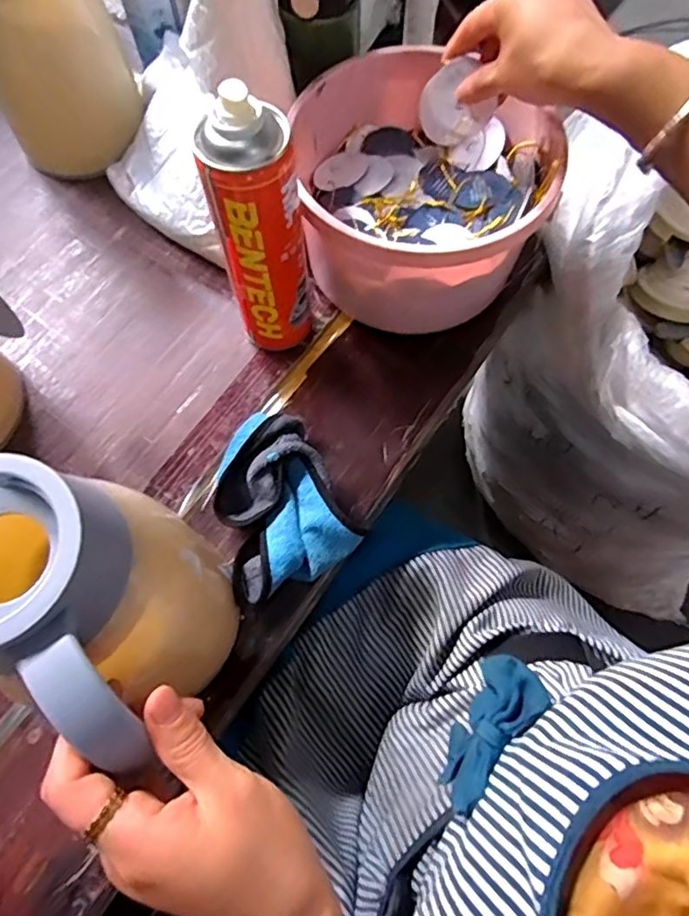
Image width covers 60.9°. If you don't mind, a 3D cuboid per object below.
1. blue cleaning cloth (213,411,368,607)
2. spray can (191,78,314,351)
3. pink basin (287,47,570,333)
[{"bbox_3d":[-0.060,0.033,0.473,0.101,0.045,0.139,-26,70,-9],"label":"blue cleaning cloth"},{"bbox_3d":[-0.062,-0.166,0.449,0.060,0.230,0.056,-10,68,-3],"label":"spray can"},{"bbox_3d":[0.065,-0.236,0.522,0.205,0.118,0.223,0,68,0],"label":"pink basin"}]

